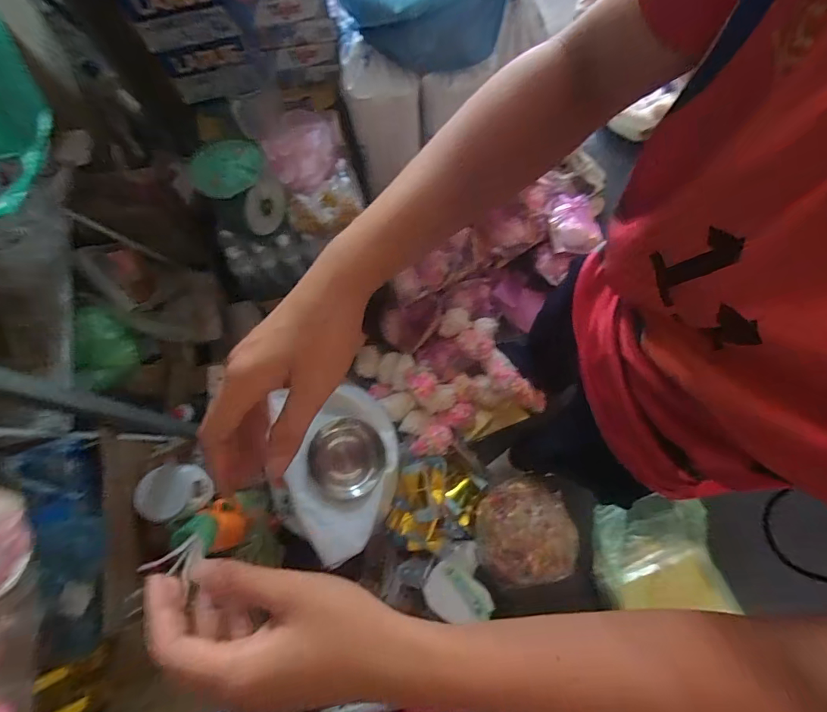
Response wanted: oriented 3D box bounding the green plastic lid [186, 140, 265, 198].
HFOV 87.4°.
[{"bbox_3d":[-0.401,-0.404,0.931,0.150,0.016,0.128,-8,79,-18],"label":"green plastic lid"}]

